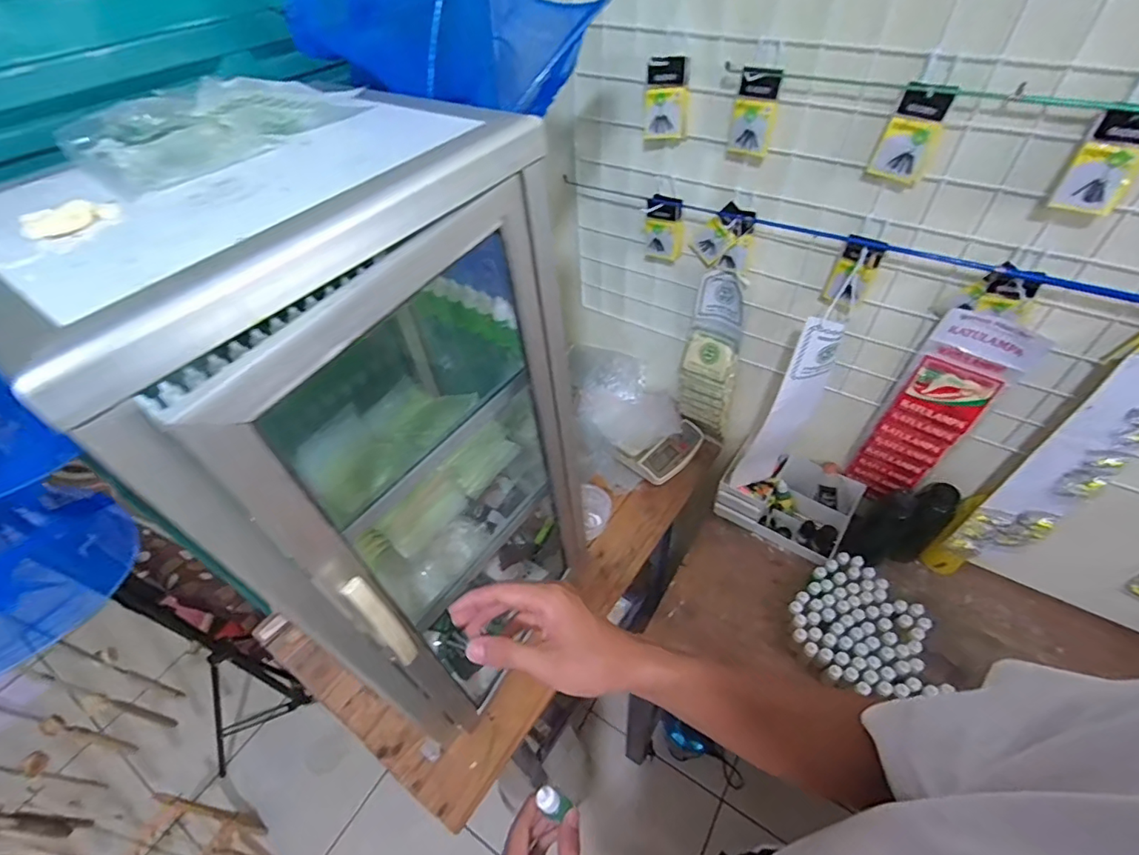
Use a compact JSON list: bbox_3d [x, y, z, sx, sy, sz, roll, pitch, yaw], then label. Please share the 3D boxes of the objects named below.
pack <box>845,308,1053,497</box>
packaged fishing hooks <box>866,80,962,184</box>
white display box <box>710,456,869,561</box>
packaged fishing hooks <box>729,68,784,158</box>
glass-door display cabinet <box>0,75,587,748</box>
[{"bbox_3d":[0.547,-0.010,0.791,0.119,0.371,0.021,26,55,24],"label":"pack"},{"bbox_3d":[0.386,-0.333,0.589,0.056,0.101,0.028,25,54,23],"label":"packaged fishing hooks"},{"bbox_3d":[0.421,0.137,1.004,0.228,0.097,0.141,27,55,25],"label":"white display box"},{"bbox_3d":[0.233,-0.394,0.653,0.049,0.097,0.019,13,48,16],"label":"packaged fishing hooks"},{"bbox_3d":[-0.200,0.031,0.581,0.327,0.626,0.350,27,55,25],"label":"glass-door display cabinet"}]

